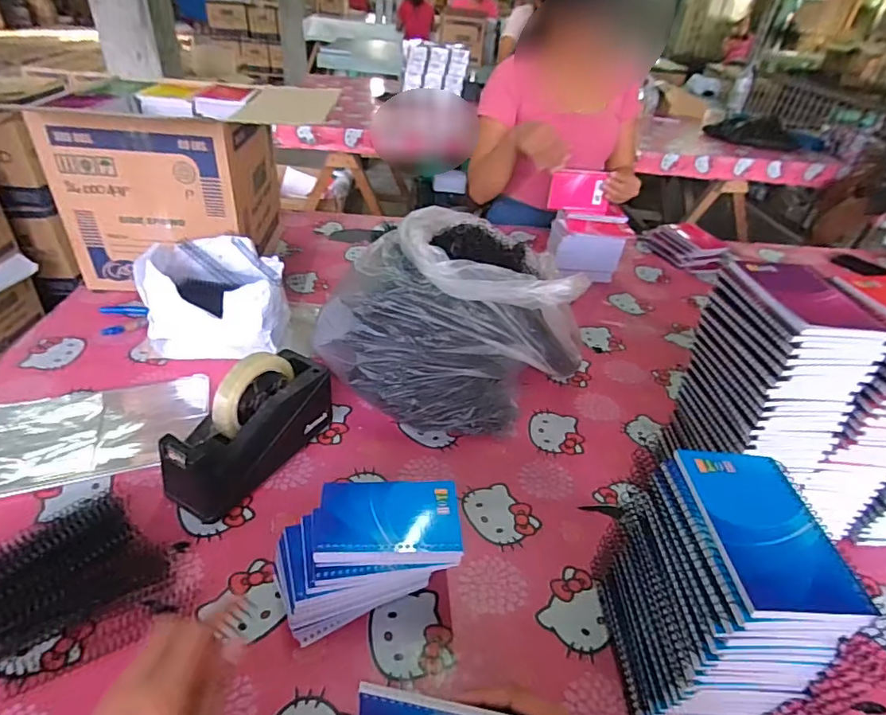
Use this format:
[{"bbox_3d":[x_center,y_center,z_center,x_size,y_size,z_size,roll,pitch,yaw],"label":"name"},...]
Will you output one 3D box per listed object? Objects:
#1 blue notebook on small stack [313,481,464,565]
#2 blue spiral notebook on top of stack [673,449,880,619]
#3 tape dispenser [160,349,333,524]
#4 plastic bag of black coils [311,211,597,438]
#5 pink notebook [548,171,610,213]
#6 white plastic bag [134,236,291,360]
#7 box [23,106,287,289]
[{"bbox_3d":[-0.050,0.152,0.486,0.131,0.013,0.084,2,37,-5],"label":"blue notebook on small stack"},{"bbox_3d":[0.227,0.116,0.362,0.083,0.008,0.131,5,36,-1],"label":"blue spiral notebook on top of stack"},{"bbox_3d":[-0.220,0.073,0.591,0.071,0.129,0.197,24,40,23],"label":"tape dispenser"},{"bbox_3d":[0.026,-0.063,0.724,0.310,0.233,0.314,23,39,21],"label":"plastic bag of black coils"},{"bbox_3d":[0.294,-0.358,1.112,0.121,0.091,0.013,2,44,3],"label":"pink notebook"},{"bbox_3d":[-0.345,-0.094,0.795,0.200,0.128,0.151,3,37,-4],"label":"white plastic bag"},{"bbox_3d":[-0.468,-0.302,0.929,0.273,0.287,0.282,4,36,-3],"label":"box"}]

